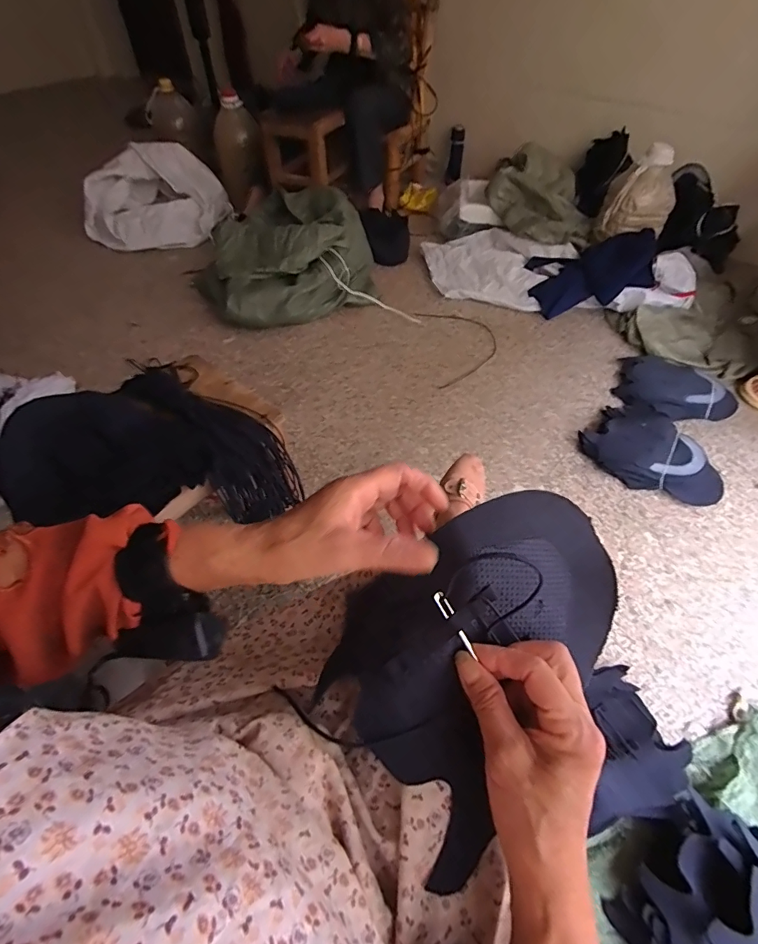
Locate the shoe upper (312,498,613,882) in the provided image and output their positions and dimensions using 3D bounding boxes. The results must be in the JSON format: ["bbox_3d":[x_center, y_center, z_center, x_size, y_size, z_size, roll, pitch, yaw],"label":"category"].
[{"bbox_3d":[0.069,0.111,0.317,0.157,0.098,0.219,38,60,23],"label":"shoe upper"}]

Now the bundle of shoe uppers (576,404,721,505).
[{"bbox_3d":[0.652,-0.047,1.106,0.224,0.070,0.330,-18,54,-14],"label":"bundle of shoe uppers"}]

